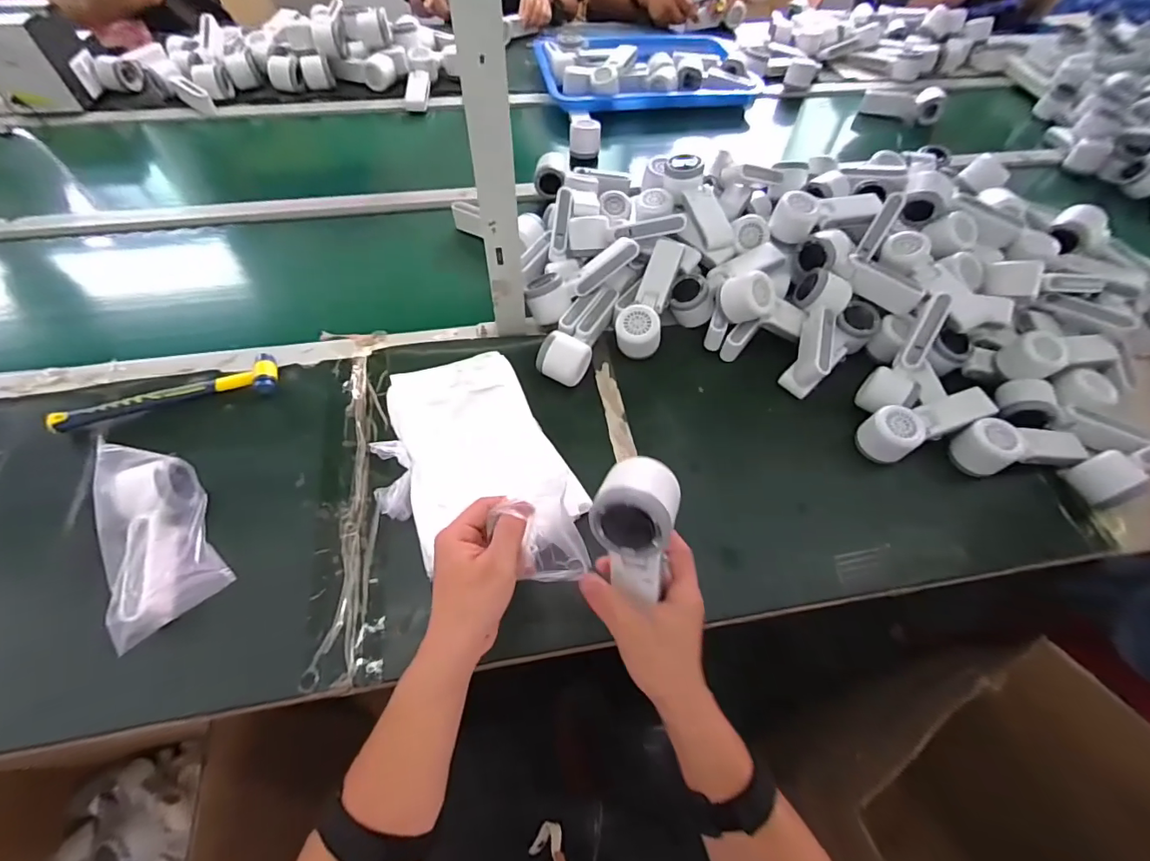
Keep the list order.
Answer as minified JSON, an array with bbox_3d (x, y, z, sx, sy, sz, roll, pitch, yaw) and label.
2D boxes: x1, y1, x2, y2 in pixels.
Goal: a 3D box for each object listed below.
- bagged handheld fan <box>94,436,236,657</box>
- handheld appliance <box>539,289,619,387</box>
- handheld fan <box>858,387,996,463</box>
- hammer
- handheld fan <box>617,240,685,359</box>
[{"bbox_3d":[-0.418,0.103,0.473,0.093,0.076,0.173,-31,64,-20],"label":"bagged handheld fan"},{"bbox_3d":[0.008,-0.131,0.653,0.057,0.057,0.165,22,60,11],"label":"handheld appliance"},{"bbox_3d":[0.431,-0.010,0.604,0.155,0.050,0.058,-18,61,-13],"label":"handheld fan"},{"bbox_3d":[-0.500,-0.047,0.605,0.241,0.025,0.056,-14,60,-11],"label":"hammer"},{"bbox_3d":[0.104,-0.179,0.661,0.060,0.050,0.170,19,79,9],"label":"handheld fan"}]

